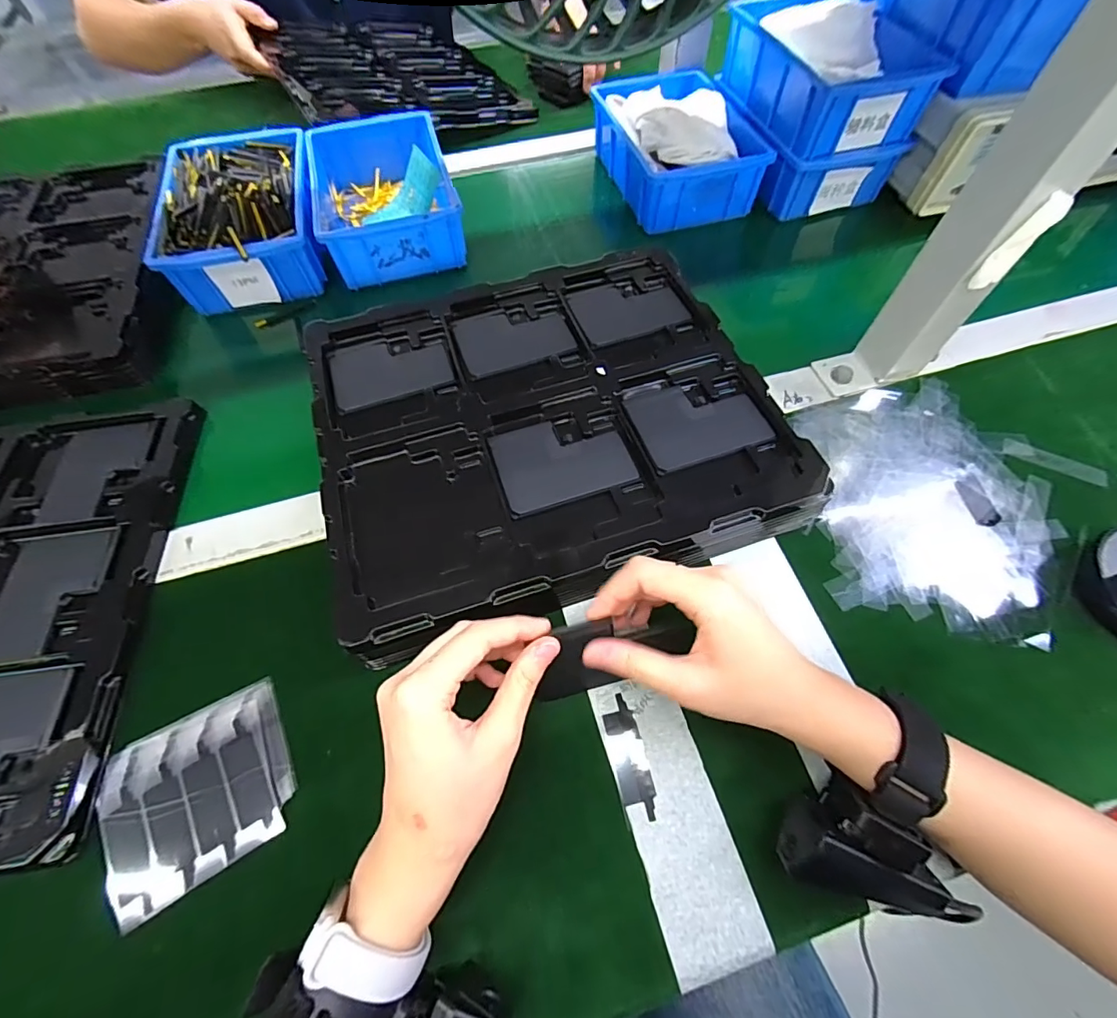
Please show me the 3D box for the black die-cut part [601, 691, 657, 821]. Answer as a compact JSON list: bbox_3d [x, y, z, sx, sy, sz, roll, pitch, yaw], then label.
[{"bbox_3d":[0.041,0.144,0.287,0.020,0.004,0.064,-11,63,-6],"label":"black die-cut part"}]

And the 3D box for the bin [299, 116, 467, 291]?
[{"bbox_3d":[-0.184,-0.331,0.518,0.131,0.058,0.205,-15,64,-7],"label":"bin"}]

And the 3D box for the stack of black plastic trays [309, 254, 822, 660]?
[{"bbox_3d":[-0.013,-0.069,0.375,0.315,0.048,0.289,-17,64,-8],"label":"stack of black plastic trays"}]

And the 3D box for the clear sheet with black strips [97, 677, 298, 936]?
[{"bbox_3d":[-0.206,0.162,0.282,0.097,0.007,0.088,-28,66,-14],"label":"clear sheet with black strips"}]

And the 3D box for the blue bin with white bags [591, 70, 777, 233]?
[{"bbox_3d":[0.129,-0.419,0.555,0.149,0.067,0.211,-14,64,-7],"label":"blue bin with white bags"}]

